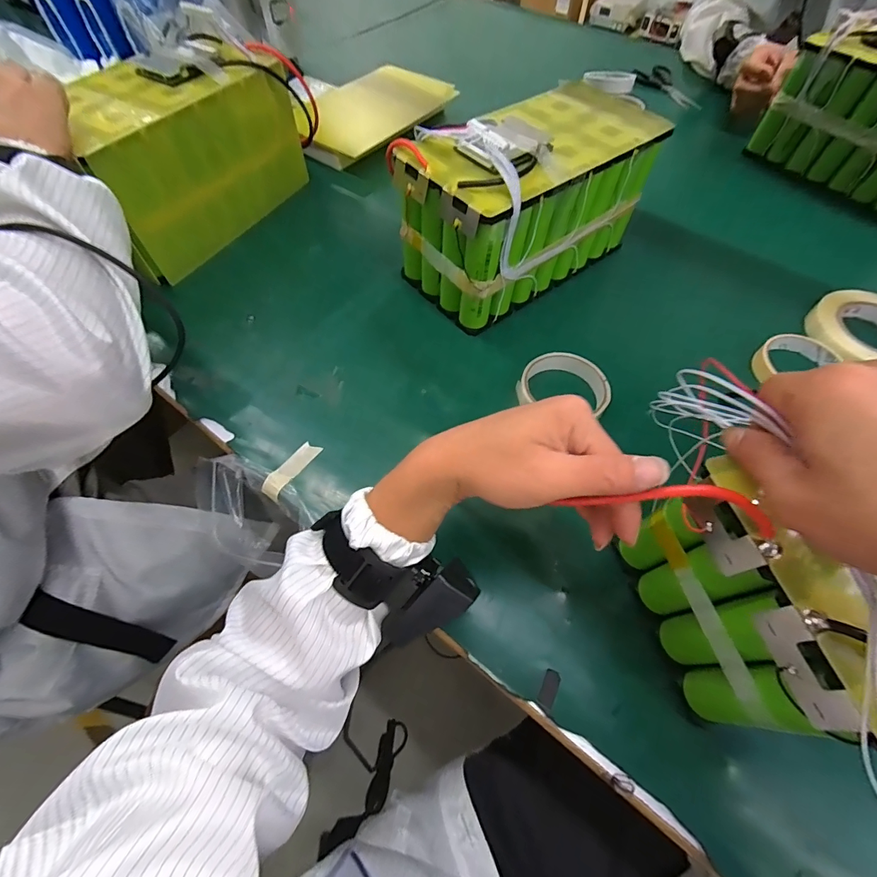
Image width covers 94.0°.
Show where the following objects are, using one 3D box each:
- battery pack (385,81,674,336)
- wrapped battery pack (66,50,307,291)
[{"bbox_3d":[0.101,-0.264,0.474,0.271,0.171,0.135,-35,66,-20],"label":"battery pack"},{"bbox_3d":[-0.312,-0.351,0.516,0.128,0.158,0.285,26,62,14],"label":"wrapped battery pack"}]

